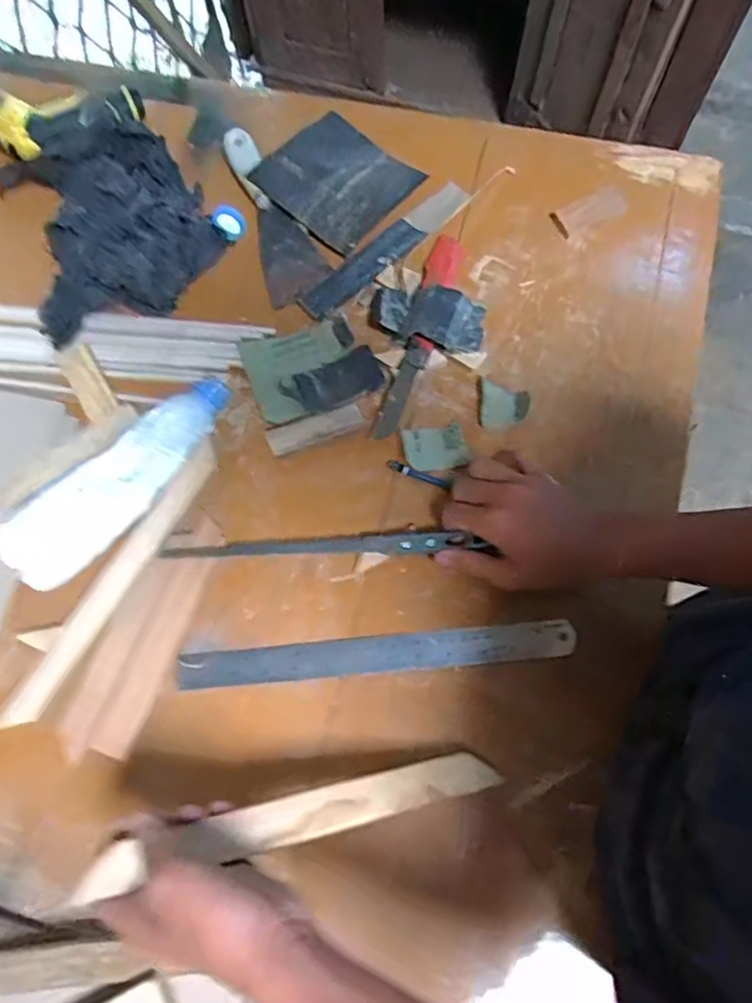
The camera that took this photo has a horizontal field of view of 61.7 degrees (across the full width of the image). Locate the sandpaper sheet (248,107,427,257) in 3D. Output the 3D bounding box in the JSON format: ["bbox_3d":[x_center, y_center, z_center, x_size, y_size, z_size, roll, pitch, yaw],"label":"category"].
[{"bbox_3d":[-0.041,-0.337,0.652,0.132,0.020,0.128,37,77,11],"label":"sandpaper sheet"}]

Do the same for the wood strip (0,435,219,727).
[{"bbox_3d":[-0.219,0.065,0.530,0.030,0.013,0.276,31,76,10],"label":"wood strip"}]

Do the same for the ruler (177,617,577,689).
[{"bbox_3d":[0.001,0.127,0.520,0.320,0.006,0.031,-5,73,-1],"label":"ruler"}]

